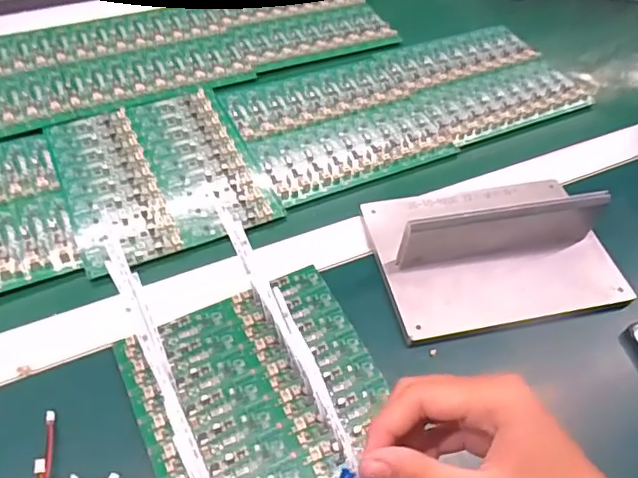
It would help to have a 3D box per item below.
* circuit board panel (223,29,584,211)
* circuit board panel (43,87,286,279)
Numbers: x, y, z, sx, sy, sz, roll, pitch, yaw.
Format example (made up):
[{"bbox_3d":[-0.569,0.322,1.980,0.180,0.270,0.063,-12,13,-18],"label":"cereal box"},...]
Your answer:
[{"bbox_3d":[0.101,-0.155,0.620,0.385,0.014,0.177,-18,55,-18],"label":"circuit board panel"},{"bbox_3d":[-0.152,-0.066,0.532,0.171,0.008,0.196,-20,56,-19],"label":"circuit board panel"}]

